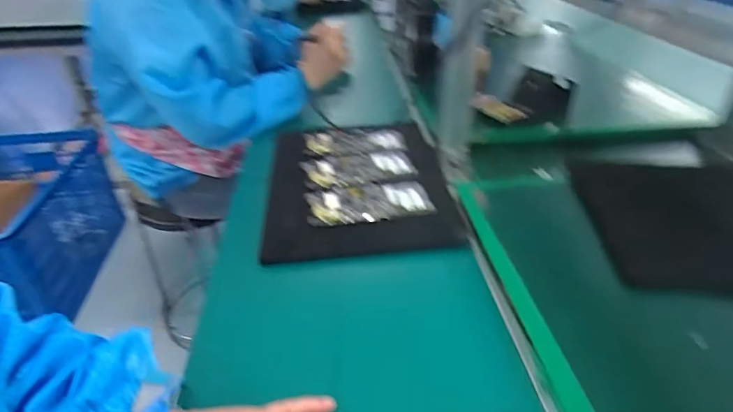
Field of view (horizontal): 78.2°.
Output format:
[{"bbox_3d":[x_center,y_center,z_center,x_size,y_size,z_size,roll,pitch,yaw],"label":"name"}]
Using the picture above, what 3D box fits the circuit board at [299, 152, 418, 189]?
[{"bbox_3d":[-0.012,-0.058,0.663,0.157,0.006,0.082,-9,35,-10],"label":"circuit board"}]

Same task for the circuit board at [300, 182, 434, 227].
[{"bbox_3d":[0.003,-0.006,0.589,0.156,0.005,0.077,-6,34,-5],"label":"circuit board"}]

